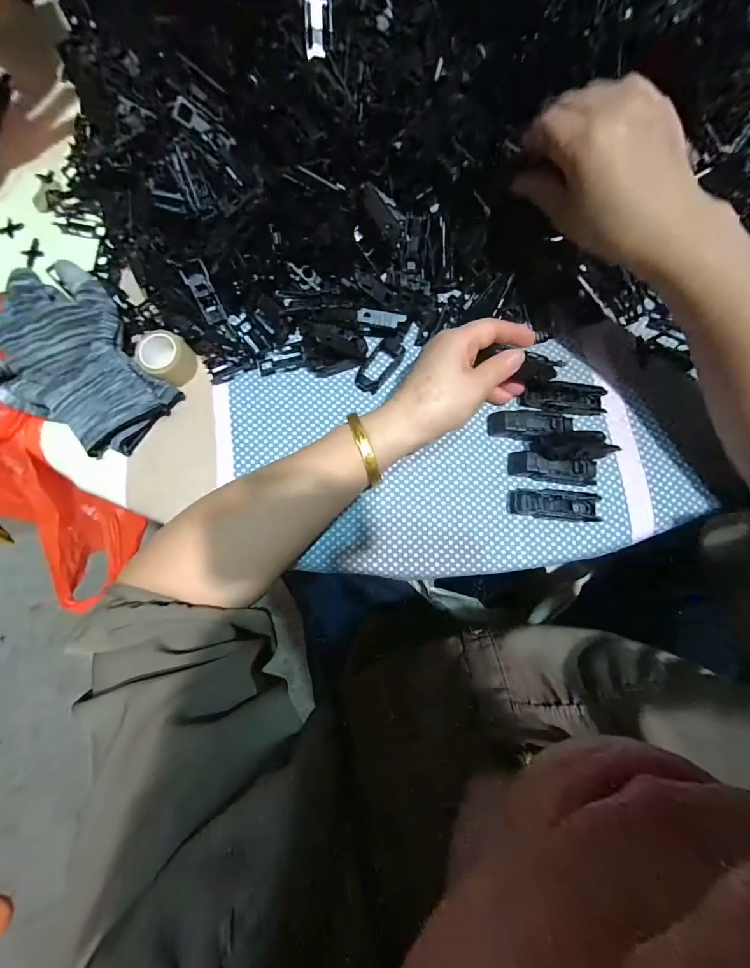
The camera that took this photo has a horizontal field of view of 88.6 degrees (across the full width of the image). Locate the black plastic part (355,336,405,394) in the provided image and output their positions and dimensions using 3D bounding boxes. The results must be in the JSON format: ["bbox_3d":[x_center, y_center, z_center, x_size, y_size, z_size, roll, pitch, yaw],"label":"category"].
[{"bbox_3d":[0.005,-0.100,0.319,0.023,0.012,0.051,38,83,7],"label":"black plastic part"}]

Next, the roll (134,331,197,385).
[{"bbox_3d":[-0.166,-0.099,0.307,0.035,0.028,0.036,0,80,1],"label":"roll"}]

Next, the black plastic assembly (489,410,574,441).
[{"bbox_3d":[0.124,-0.046,0.304,0.063,0.014,0.020,4,80,2],"label":"black plastic assembly"}]

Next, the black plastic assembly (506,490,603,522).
[{"bbox_3d":[0.139,0.016,0.297,0.070,0.009,0.021,4,80,2],"label":"black plastic assembly"}]

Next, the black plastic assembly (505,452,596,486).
[{"bbox_3d":[0.140,-0.012,0.300,0.066,0.012,0.021,10,80,3],"label":"black plastic assembly"}]

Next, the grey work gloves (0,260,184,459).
[{"bbox_3d":[-0.234,-0.097,0.298,0.150,0.053,0.116,34,82,7],"label":"grey work gloves"}]

